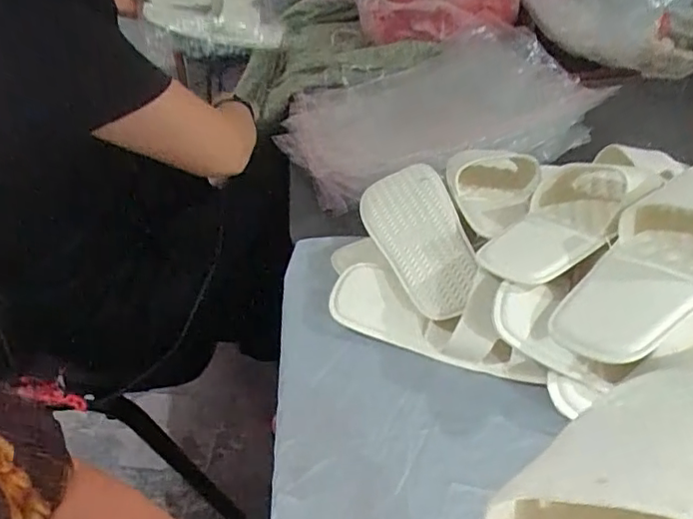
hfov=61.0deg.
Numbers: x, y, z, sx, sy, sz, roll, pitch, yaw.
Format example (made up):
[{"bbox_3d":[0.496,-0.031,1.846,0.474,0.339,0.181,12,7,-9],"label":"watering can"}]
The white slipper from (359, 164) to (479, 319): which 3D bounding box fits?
[{"bbox_3d":[0.093,-0.019,0.654,0.096,0.054,0.223,-36,44,9],"label":"white slipper"}]

